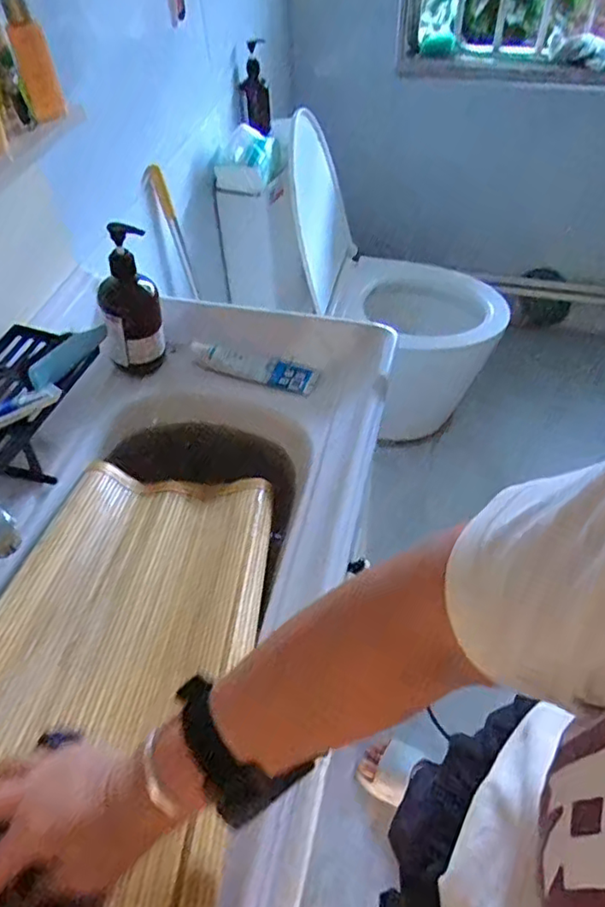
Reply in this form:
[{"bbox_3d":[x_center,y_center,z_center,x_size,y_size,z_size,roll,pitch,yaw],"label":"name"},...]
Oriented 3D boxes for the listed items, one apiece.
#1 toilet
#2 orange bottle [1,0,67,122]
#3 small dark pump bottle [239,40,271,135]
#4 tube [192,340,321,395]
[{"bbox_3d":[0.202,-0.461,1.607,0.649,0.719,0.436,12,52,13],"label":"toilet"},{"bbox_3d":[-0.279,-0.409,0.625,0.034,0.113,0.023,-19,52,-13],"label":"orange bottle"},{"bbox_3d":[-0.112,-0.862,1.421,0.060,0.182,0.075,-2,50,1],"label":"small dark pump bottle"},{"bbox_3d":[-0.066,-0.115,0.796,0.176,0.028,0.047,15,53,15],"label":"tube"}]

